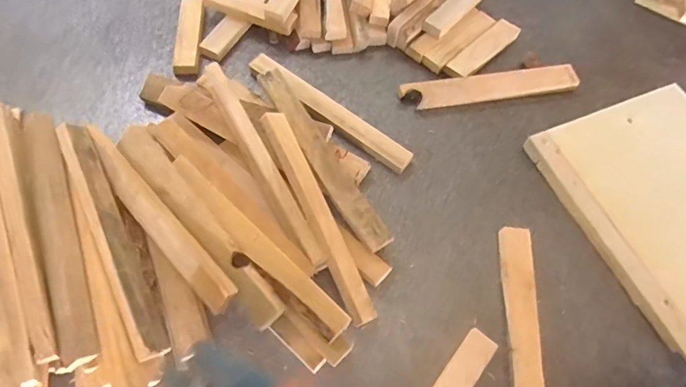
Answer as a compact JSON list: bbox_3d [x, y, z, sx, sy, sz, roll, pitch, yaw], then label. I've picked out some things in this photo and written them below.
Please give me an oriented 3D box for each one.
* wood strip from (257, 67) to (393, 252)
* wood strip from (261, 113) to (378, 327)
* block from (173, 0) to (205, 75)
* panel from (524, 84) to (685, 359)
[{"bbox_3d":[-0.028,-0.051,0.625,0.041,0.014,0.282,-27,75,-22],"label":"wood strip"},{"bbox_3d":[-0.031,0.023,0.591,0.034,0.025,0.285,-23,79,-13],"label":"wood strip"},{"bbox_3d":[-0.245,-0.252,0.760,0.038,0.024,0.150,-2,64,-4],"label":"block"},{"bbox_3d":[0.479,0.020,0.658,0.306,0.027,0.356,-21,66,-12],"label":"panel"}]

